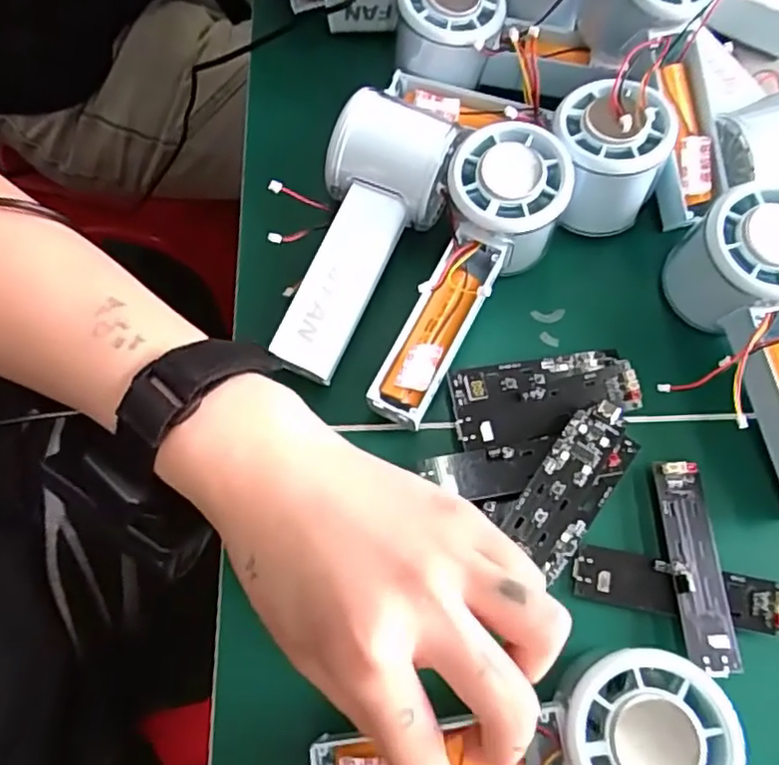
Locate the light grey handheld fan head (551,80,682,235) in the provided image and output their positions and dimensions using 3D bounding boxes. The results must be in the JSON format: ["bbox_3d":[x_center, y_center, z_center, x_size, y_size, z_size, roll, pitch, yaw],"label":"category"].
[{"bbox_3d":[0.109,-0.115,0.340,0.058,0.055,0.055,20,70,6],"label":"light grey handheld fan head"}]

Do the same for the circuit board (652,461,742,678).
[{"bbox_3d":[0.136,0.082,0.297,0.026,0.008,0.091,-3,69,-3],"label":"circuit board"}]

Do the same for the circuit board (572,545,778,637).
[{"bbox_3d":[0.129,0.092,0.294,0.091,0.010,0.024,11,69,3],"label":"circuit board"}]

